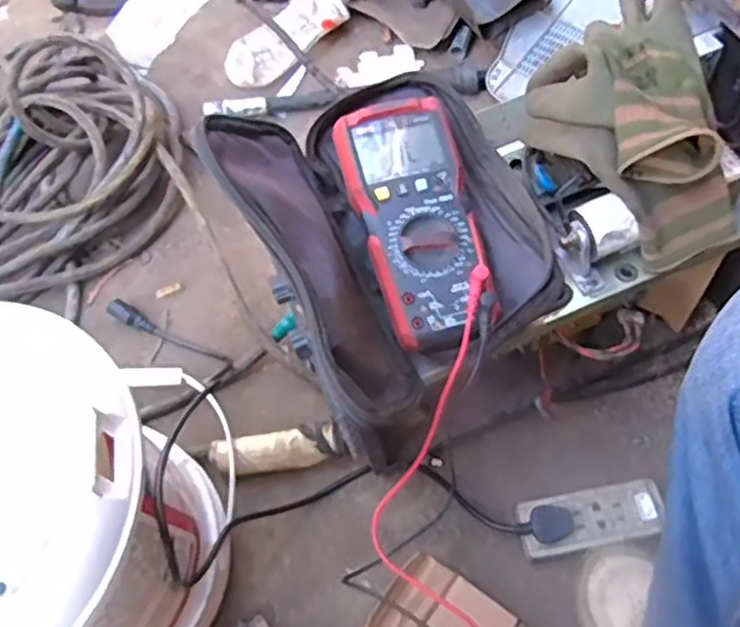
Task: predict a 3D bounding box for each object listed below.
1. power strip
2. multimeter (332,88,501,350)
[{"bbox_3d":[0.204,0.192,0.679,0.128,0.047,0.052,-10,61,-1],"label":"power strip"},{"bbox_3d":[0.035,-0.069,0.540,0.089,0.045,0.191,-14,75,-4],"label":"multimeter"}]

